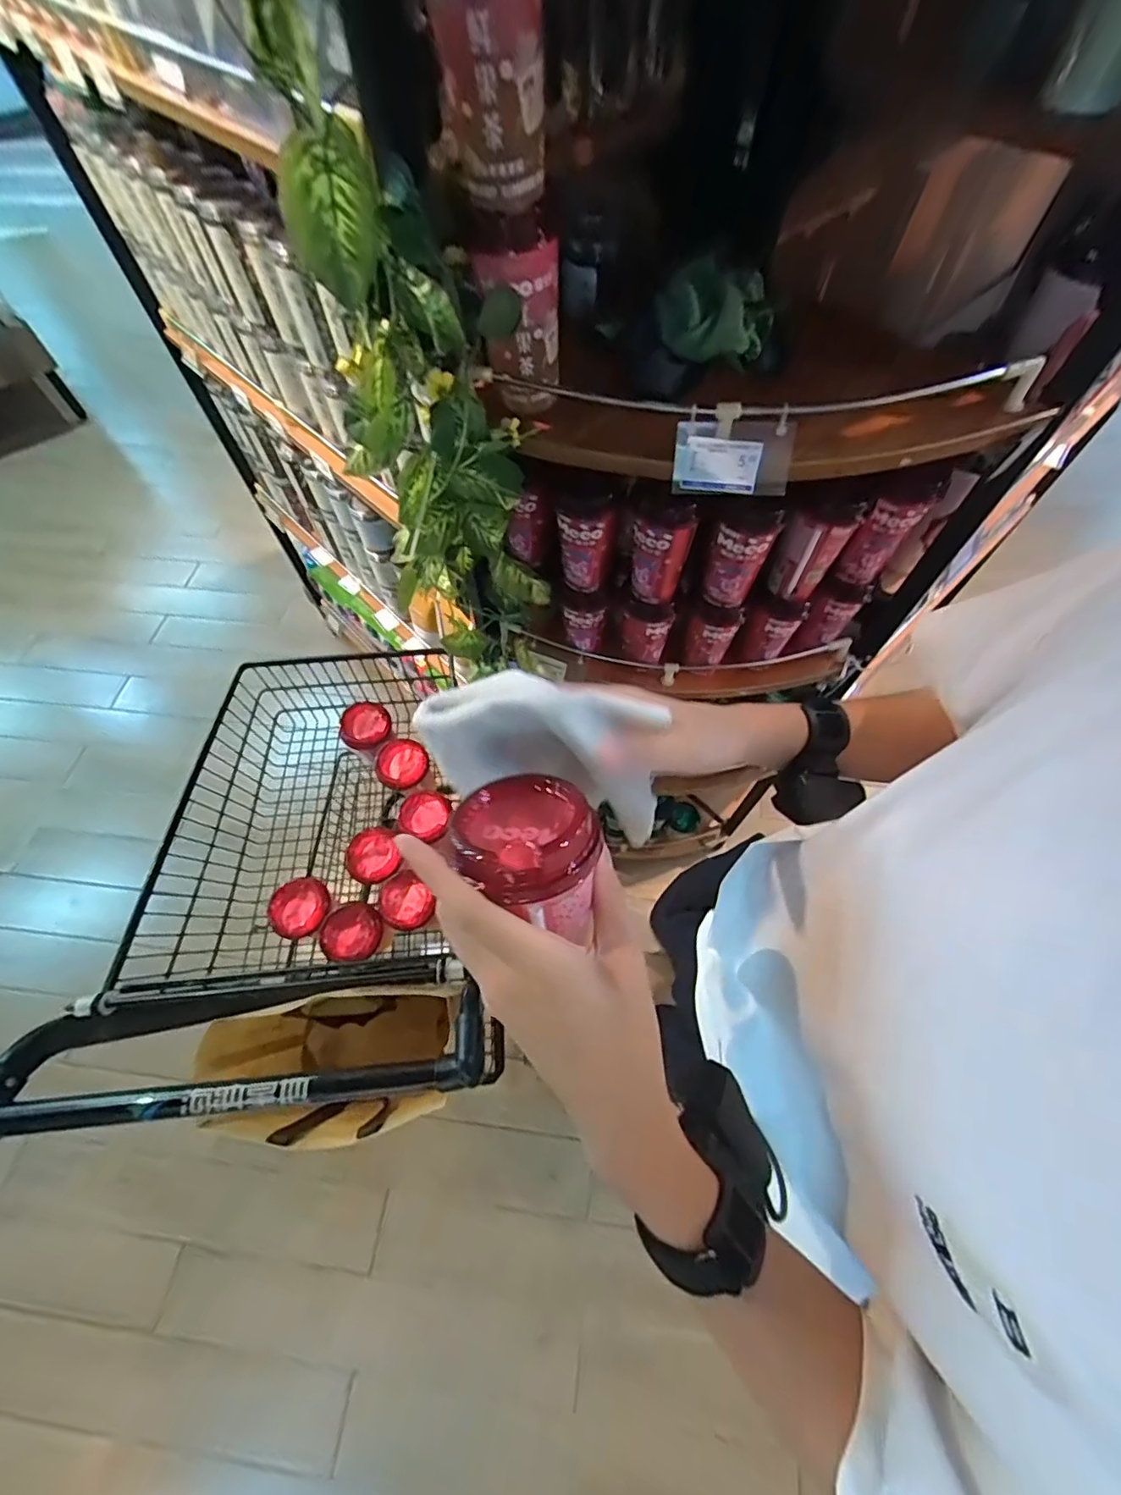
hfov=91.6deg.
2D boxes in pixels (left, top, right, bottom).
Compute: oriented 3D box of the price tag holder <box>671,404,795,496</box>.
[{"bbox_3d":[0.154,-0.263,0.485,0.100,0.069,0.011,4,30,6],"label":"price tag holder"}]

